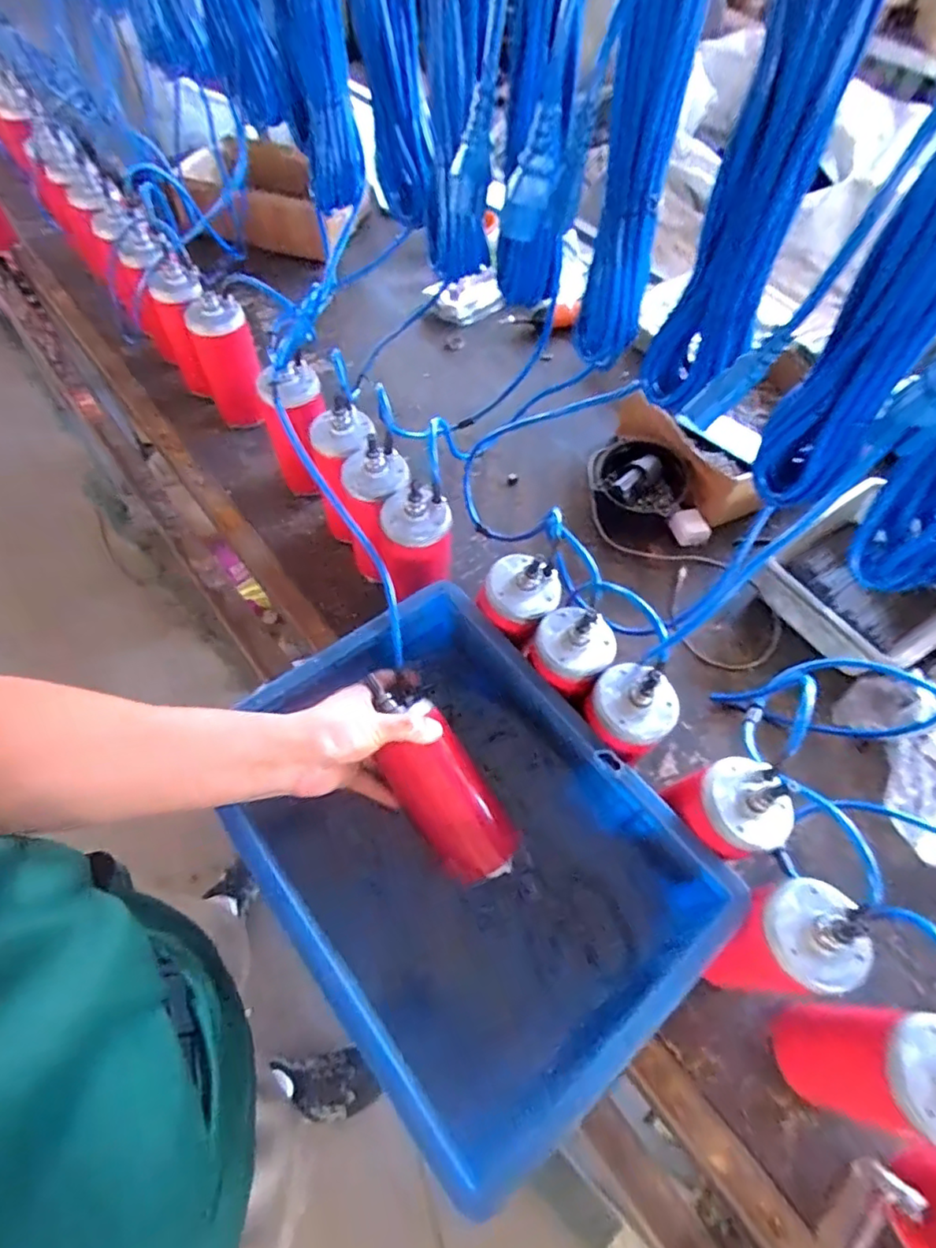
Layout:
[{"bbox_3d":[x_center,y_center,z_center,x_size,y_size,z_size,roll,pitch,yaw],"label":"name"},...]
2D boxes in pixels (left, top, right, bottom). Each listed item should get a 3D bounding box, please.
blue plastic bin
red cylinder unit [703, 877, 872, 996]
[{"bbox_3d":[-0.011,0.189,0.538,0.299,0.117,0.398,-33,66,-21],"label":"blue plastic bin"},{"bbox_3d":[0.244,0.259,0.491,0.080,0.168,0.078,3,59,-1],"label":"red cylinder unit"}]

